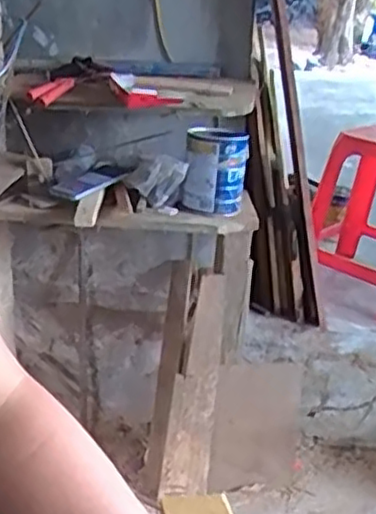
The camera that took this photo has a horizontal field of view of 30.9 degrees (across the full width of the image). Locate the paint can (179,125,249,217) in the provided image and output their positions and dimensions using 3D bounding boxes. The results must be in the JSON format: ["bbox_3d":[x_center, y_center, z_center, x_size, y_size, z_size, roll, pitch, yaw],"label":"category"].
[{"bbox_3d":[0.054,-0.181,1.438,0.134,0.155,0.128,3,23,1],"label":"paint can"}]

